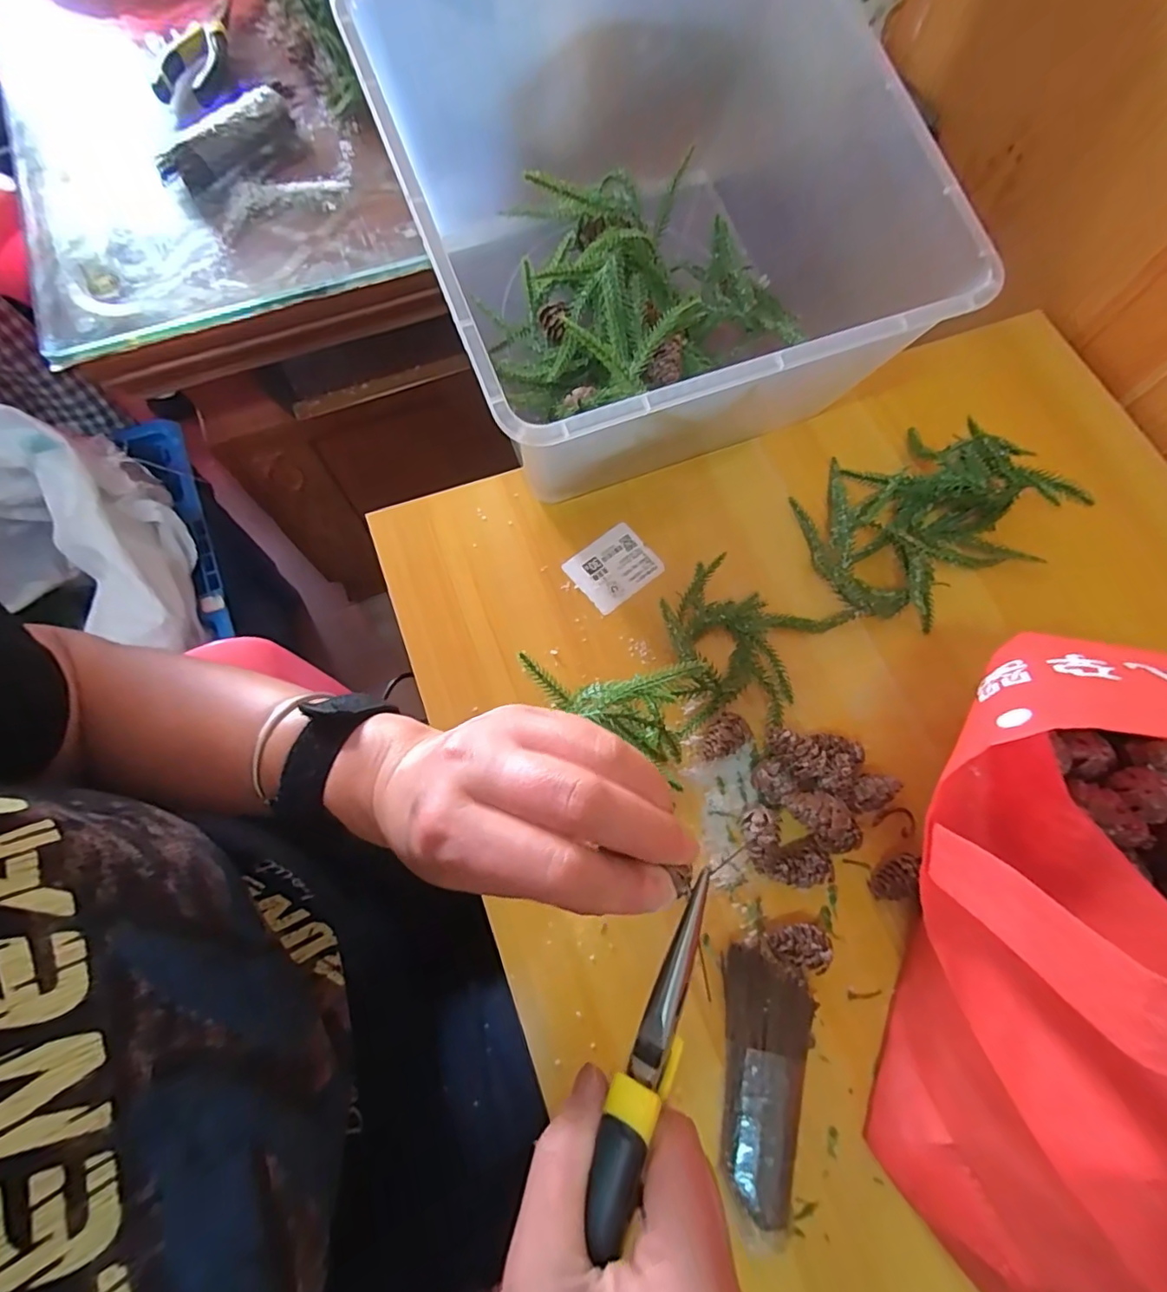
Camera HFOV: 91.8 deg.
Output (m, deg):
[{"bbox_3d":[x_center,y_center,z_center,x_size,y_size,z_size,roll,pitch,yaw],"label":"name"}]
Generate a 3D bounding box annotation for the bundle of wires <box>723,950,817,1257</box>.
[{"bbox_3d":[0.094,0.228,0.294,0.042,0.027,0.126,6,71,1],"label":"bundle of wires"}]

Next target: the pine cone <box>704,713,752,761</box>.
[{"bbox_3d":[0.087,0.058,0.352,0.032,0.018,0.021,-35,75,-12],"label":"pine cone"}]

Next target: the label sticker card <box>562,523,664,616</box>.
[{"bbox_3d":[0.022,-0.056,0.399,0.058,0.004,0.048,-38,76,-13],"label":"label sticker card"}]

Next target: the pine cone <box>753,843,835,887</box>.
[{"bbox_3d":[0.122,0.129,0.330,0.044,0.020,0.023,-6,71,-3],"label":"pine cone"}]

